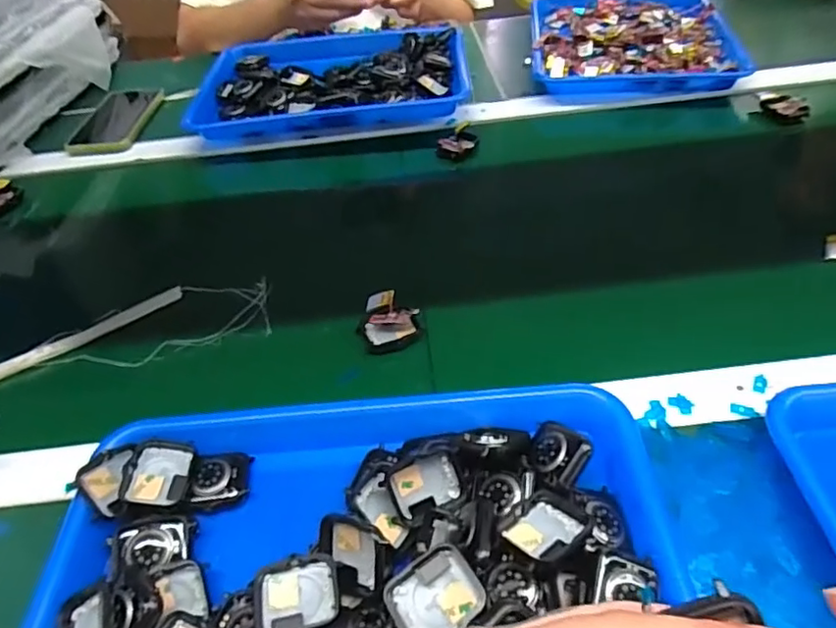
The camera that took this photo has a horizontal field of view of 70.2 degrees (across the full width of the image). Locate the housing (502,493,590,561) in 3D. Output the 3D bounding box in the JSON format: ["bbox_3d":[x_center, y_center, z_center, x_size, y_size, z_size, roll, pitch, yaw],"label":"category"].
[{"bbox_3d":[0.069,0.111,0.310,0.035,0.009,0.042,12,32,44],"label":"housing"}]

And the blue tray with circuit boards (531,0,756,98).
[{"bbox_3d":[0.283,-0.376,0.815,0.249,0.041,0.315,1,46,9],"label":"blue tray with circuit boards"}]

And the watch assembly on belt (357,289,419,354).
[{"bbox_3d":[-0.023,0.004,0.471,0.045,0.012,0.059,-6,46,2],"label":"watch assembly on belt"}]

